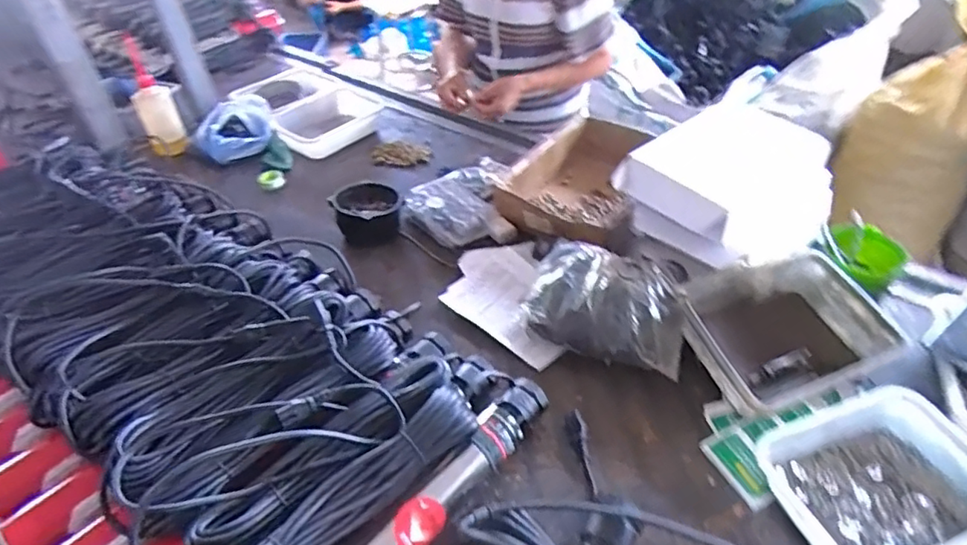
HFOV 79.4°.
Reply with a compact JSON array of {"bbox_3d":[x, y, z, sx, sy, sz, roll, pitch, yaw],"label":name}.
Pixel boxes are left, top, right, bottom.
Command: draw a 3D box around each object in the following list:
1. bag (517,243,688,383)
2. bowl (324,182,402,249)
[{"bbox_3d":[0.190,0.052,0.911,0.248,0.100,0.179,15,45,20],"label":"bag"},{"bbox_3d":[-0.224,-0.108,1.122,0.128,0.076,0.117,31,52,32],"label":"bowl"}]

